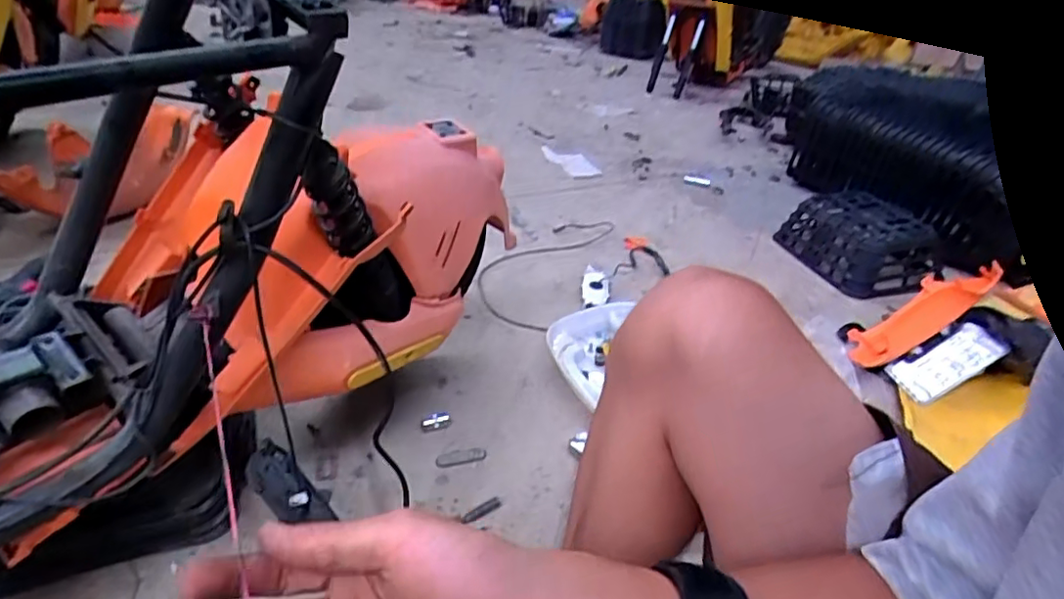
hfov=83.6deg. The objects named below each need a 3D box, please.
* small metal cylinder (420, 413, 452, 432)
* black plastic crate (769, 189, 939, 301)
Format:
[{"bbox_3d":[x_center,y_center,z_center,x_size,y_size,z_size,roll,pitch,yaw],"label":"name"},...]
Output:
[{"bbox_3d":[-0.140,0.178,0.872,0.042,0.019,0.023,-7,34,-17],"label":"small metal cylinder"},{"bbox_3d":[0.732,-0.137,1.366,0.208,0.128,0.317,-2,33,-11],"label":"black plastic crate"}]

